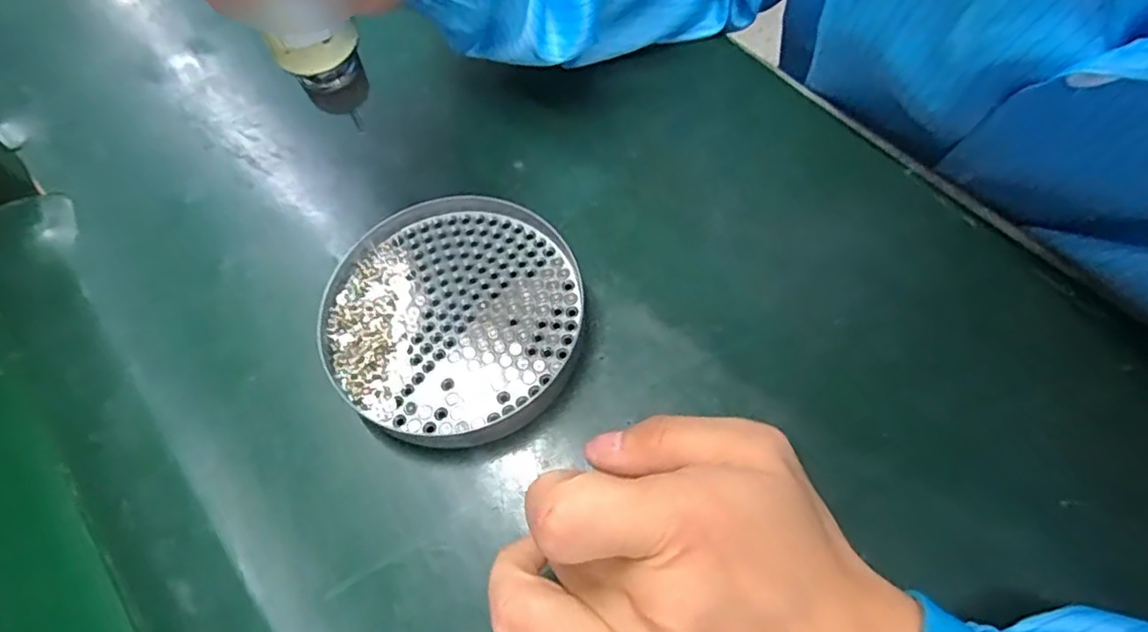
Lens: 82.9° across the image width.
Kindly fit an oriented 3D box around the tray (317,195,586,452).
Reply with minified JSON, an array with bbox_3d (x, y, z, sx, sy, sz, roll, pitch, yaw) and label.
[{"bbox_3d":[-0.053,0.000,0.288,0.110,0.019,0.112,-3,61,5],"label":"tray"}]

